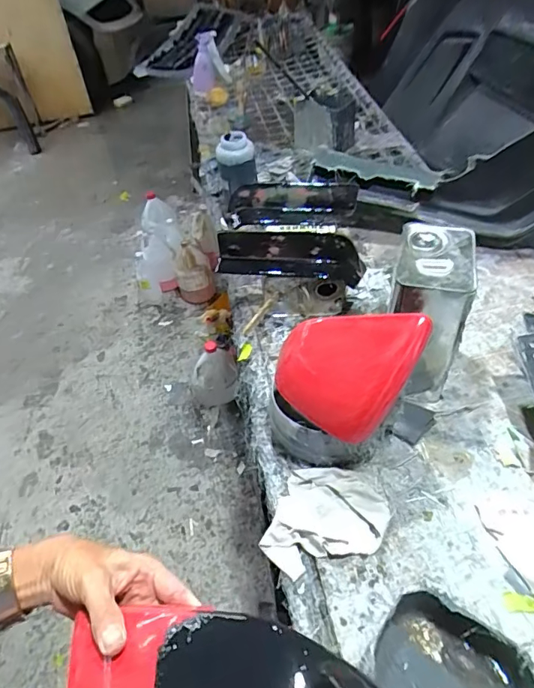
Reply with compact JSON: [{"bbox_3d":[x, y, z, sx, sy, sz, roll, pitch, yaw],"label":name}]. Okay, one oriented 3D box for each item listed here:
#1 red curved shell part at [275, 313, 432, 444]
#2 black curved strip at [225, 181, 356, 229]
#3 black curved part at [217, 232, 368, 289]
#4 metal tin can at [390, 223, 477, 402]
[{"bbox_3d":[0.109,0.038,0.647,0.196,0.080,0.169,13,92,38],"label":"red curved shell part"},{"bbox_3d":[0.050,-0.282,0.982,0.270,0.082,0.062,-8,48,-1],"label":"black curved strip"},{"bbox_3d":[0.046,-0.160,0.884,0.270,0.087,0.049,0,48,6],"label":"black curved part"},{"bbox_3d":[0.253,-0.043,0.763,0.103,0.234,0.165,8,49,13],"label":"metal tin can"}]

